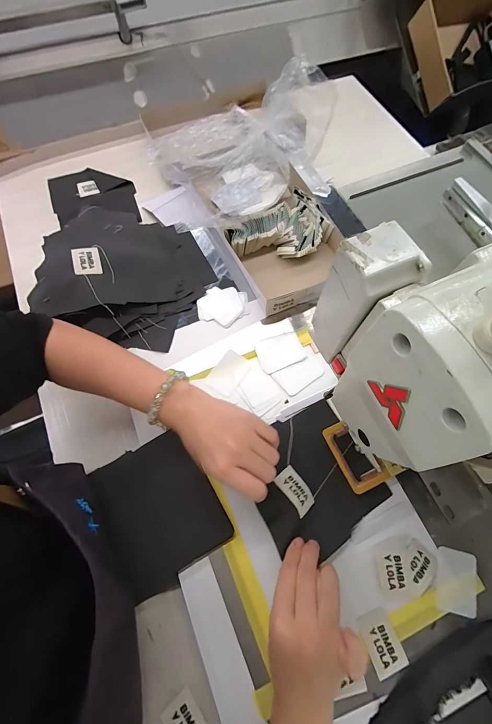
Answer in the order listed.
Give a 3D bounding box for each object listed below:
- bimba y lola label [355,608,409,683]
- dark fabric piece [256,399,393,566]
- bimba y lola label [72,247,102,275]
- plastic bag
[{"bbox_3d":[0.141,0.291,0.326,0.034,0.006,0.053,-20,70,-9],"label":"bimba y lola label"},{"bbox_3d":[0.077,0.135,0.366,0.144,0.040,0.140,0,66,-1],"label":"dark fabric piece"},{"bbox_3d":[-0.223,-0.141,0.443,0.035,0.005,0.046,-11,72,-28],"label":"bimba y lola label"},{"bbox_3d":[-0.002,-0.331,0.521,0.270,0.143,0.175,-29,72,-12],"label":"plastic bag"}]

